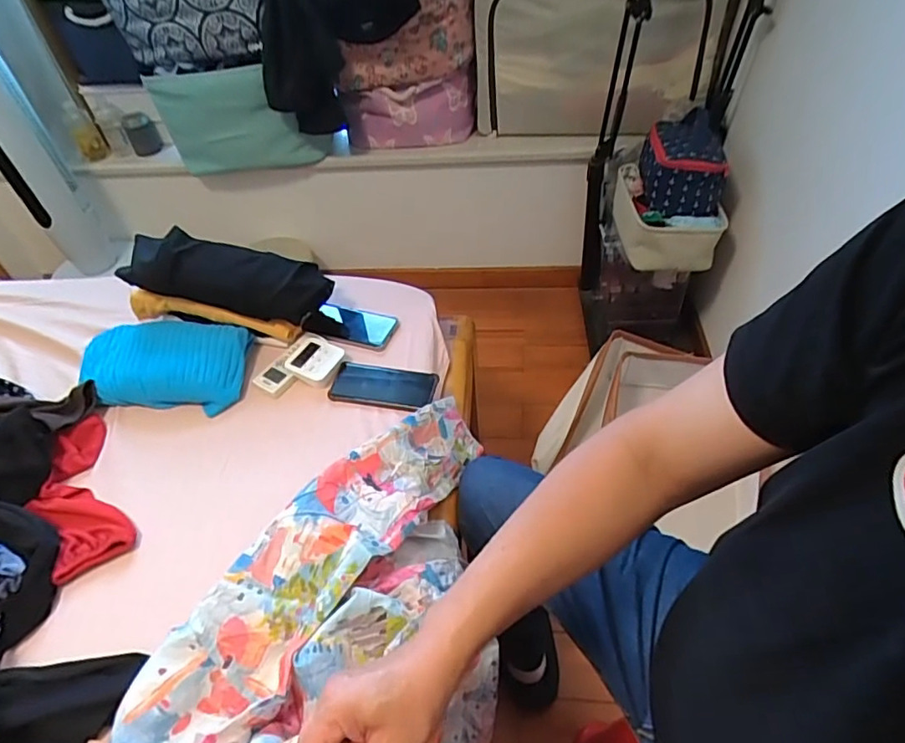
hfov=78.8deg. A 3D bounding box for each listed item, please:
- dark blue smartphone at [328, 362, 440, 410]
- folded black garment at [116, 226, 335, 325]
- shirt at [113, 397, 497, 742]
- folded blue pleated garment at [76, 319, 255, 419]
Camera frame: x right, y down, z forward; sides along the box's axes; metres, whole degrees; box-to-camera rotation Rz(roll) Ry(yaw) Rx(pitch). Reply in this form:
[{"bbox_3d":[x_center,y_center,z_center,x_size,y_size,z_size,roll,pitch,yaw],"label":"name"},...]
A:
[{"bbox_3d":[-0.107,0.022,0.863,0.159,0.015,0.077,4,48,10],"label":"dark blue smartphone"},{"bbox_3d":[-0.387,-0.168,0.953,0.351,0.099,0.097,11,48,-4],"label":"folded black garment"},{"bbox_3d":[-0.148,0.326,0.513,0.314,0.196,0.824,-3,47,4],"label":"shirt"},{"bbox_3d":[-0.489,-0.013,0.930,0.313,0.053,0.166,7,48,12],"label":"folded blue pleated garment"}]

